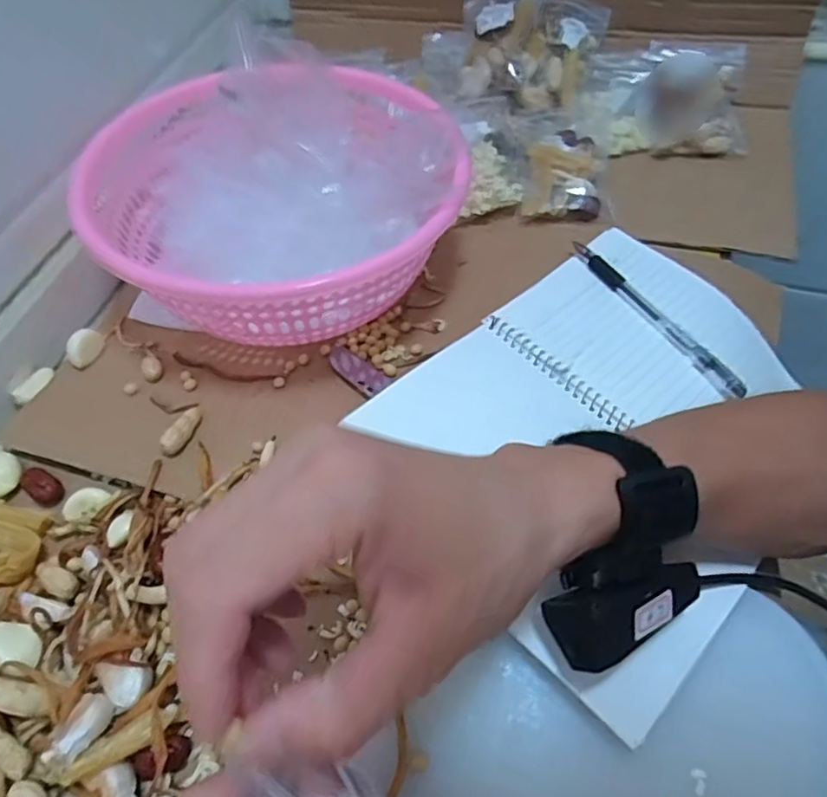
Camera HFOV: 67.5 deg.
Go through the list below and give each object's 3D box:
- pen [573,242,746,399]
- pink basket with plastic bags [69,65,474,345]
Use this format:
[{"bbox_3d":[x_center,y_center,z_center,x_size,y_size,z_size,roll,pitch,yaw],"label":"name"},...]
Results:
[{"bbox_3d":[0.162,-0.059,0.421,0.015,0.009,0.153,-28,60,-16],"label":"pen"},{"bbox_3d":[-0.078,-0.132,0.439,0.222,0.097,0.226,-1,56,1],"label":"pink basket with plastic bags"}]

